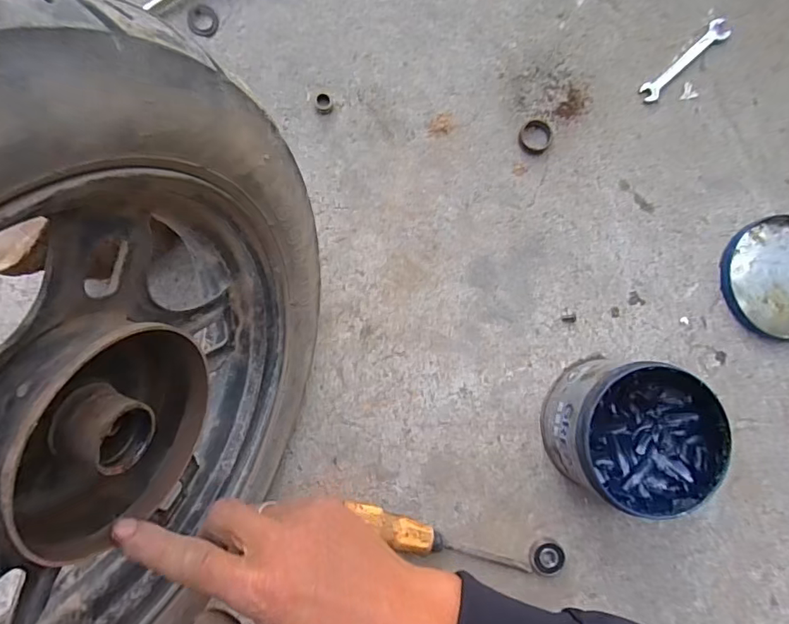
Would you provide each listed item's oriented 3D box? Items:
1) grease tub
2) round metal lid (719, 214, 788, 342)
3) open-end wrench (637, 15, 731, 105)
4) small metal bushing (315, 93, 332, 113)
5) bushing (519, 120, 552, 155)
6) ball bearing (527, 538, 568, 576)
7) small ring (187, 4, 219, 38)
[{"bbox_3d":[0.205,0.105,0.440,0.121,0.088,0.114,0,86,-5],"label":"grease tub"},{"bbox_3d":[0.393,-0.034,0.506,0.127,0.008,0.121,0,86,-5],"label":"round metal lid"},{"bbox_3d":[0.298,-0.258,0.511,0.120,0.009,0.021,-42,91,-6],"label":"open-end wrench"},{"bbox_3d":[-0.067,-0.199,0.476,0.016,0.008,0.017,0,86,-5],"label":"small metal bushing"},{"bbox_3d":[0.138,-0.171,0.490,0.033,0.005,0.034,0,86,-5],"label":"bushing"},{"bbox_3d":[0.143,0.229,0.464,0.033,0.011,0.032,0,86,-5],"label":"ball bearing"},{"bbox_3d":[-0.181,-0.276,0.473,0.027,0.004,0.034,-36,90,-6],"label":"small ring"}]

